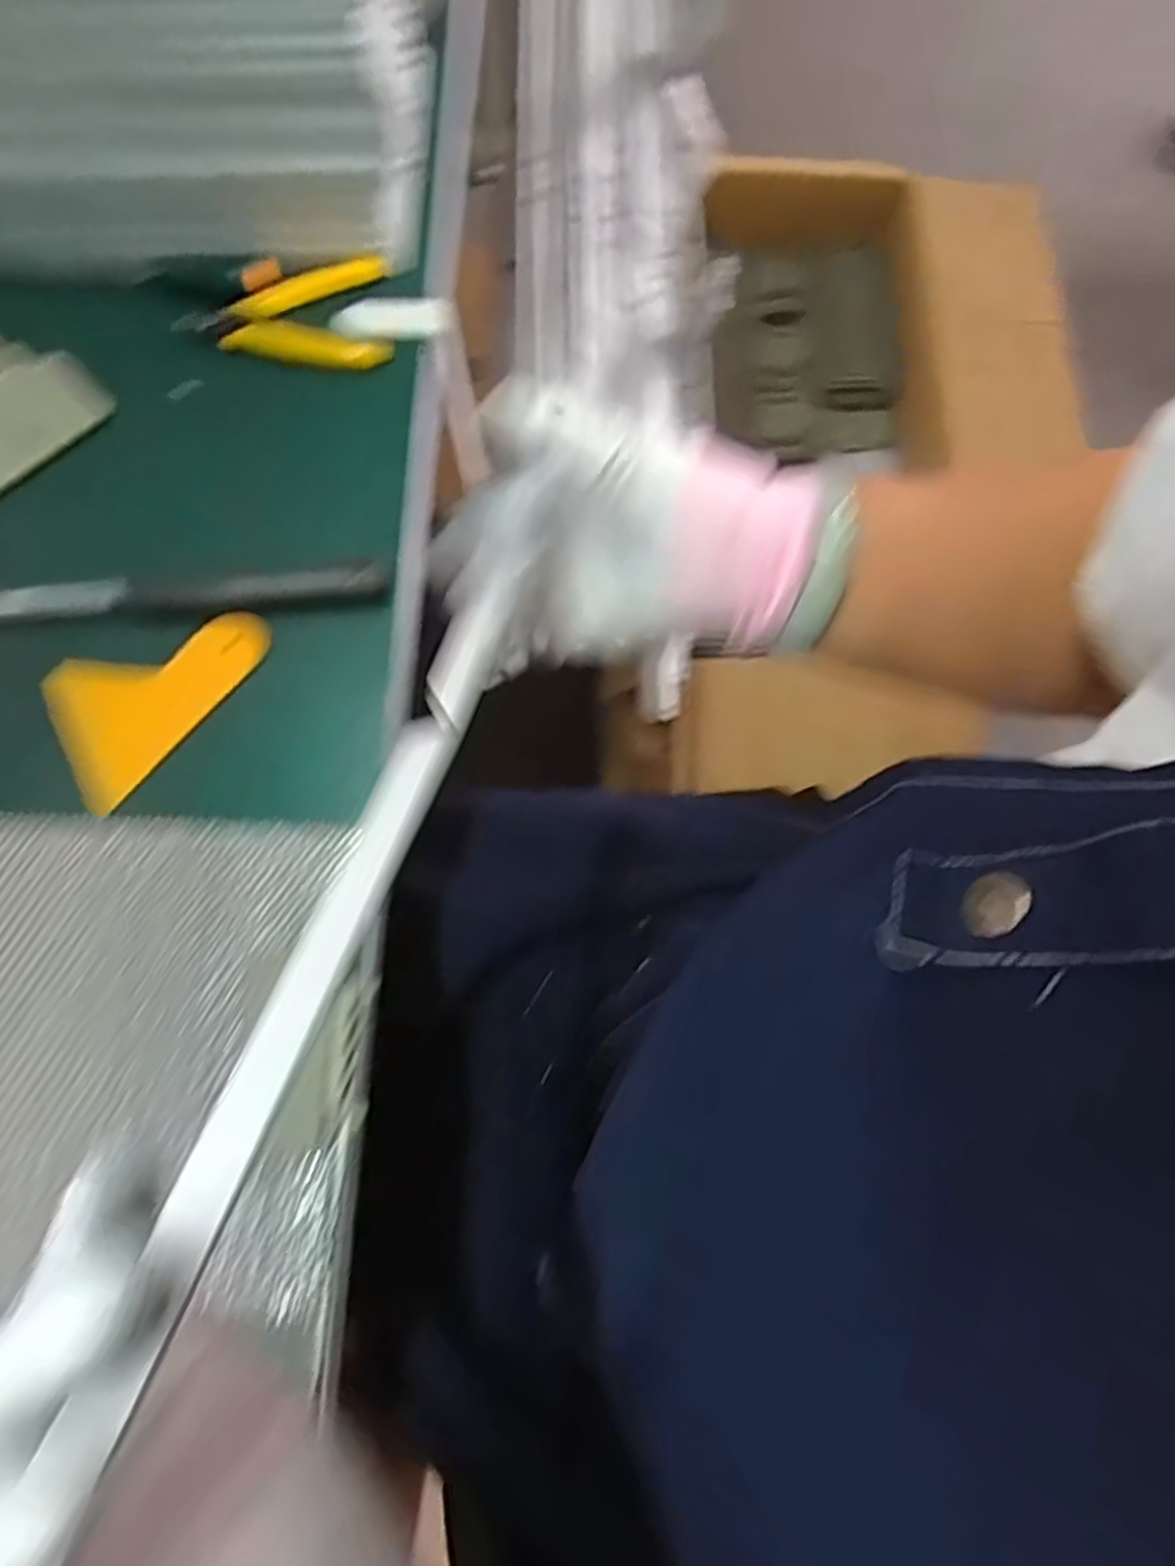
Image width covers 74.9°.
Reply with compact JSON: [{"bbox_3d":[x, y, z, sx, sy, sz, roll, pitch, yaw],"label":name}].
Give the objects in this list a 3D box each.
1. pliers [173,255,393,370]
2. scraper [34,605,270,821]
[{"bbox_3d":[-0.183,-0.286,0.470,0.120,0.024,0.068,-10,71,-4],"label":"pliers"},{"bbox_3d":[-0.230,-0.053,0.397,0.074,0.009,0.119,35,74,11],"label":"scraper"}]

